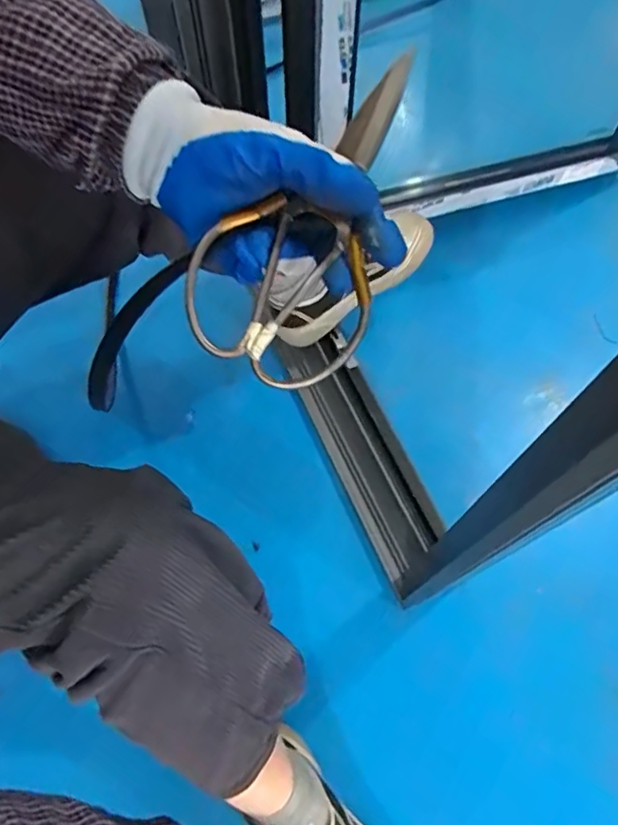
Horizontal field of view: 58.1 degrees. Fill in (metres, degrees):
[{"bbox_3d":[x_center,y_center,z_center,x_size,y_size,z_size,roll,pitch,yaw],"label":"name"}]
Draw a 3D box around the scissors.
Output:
[{"bbox_3d":[0.003,-0.110,0.320,0.108,0.029,0.188,28,90,14],"label":"scissors"}]

